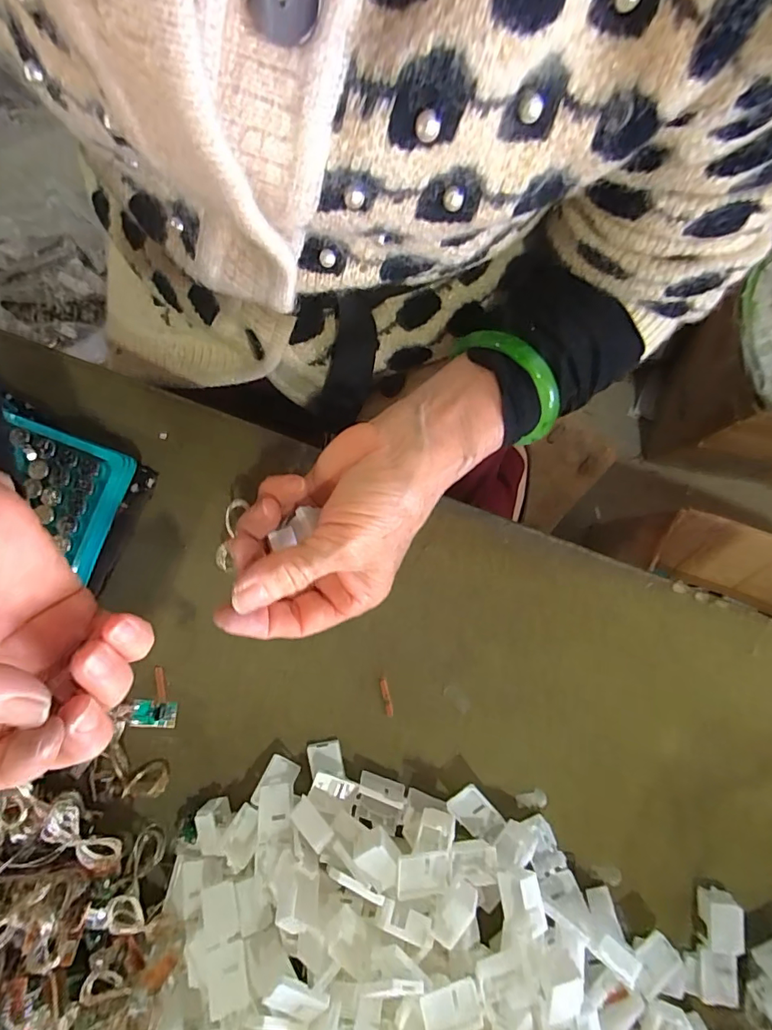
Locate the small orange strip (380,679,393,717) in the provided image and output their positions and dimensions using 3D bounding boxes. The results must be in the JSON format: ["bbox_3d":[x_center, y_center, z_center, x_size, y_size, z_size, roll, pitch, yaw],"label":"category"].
[{"bbox_3d":[0.000,0.109,0.283,0.004,0.004,0.022,-14,85,3],"label":"small orange strip"}]

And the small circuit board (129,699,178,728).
[{"bbox_3d":[-0.103,0.089,0.211,0.004,0.020,0.011,-28,52,36],"label":"small circuit board"}]

